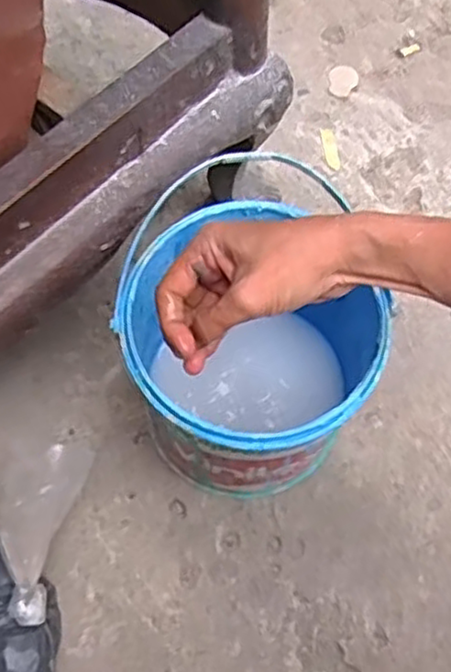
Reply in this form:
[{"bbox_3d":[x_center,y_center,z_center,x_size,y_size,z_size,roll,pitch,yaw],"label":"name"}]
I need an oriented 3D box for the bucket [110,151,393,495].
[{"bbox_3d":[0.013,0.018,0.549,0.170,0.230,0.188,-27,68,-13],"label":"bucket"}]

